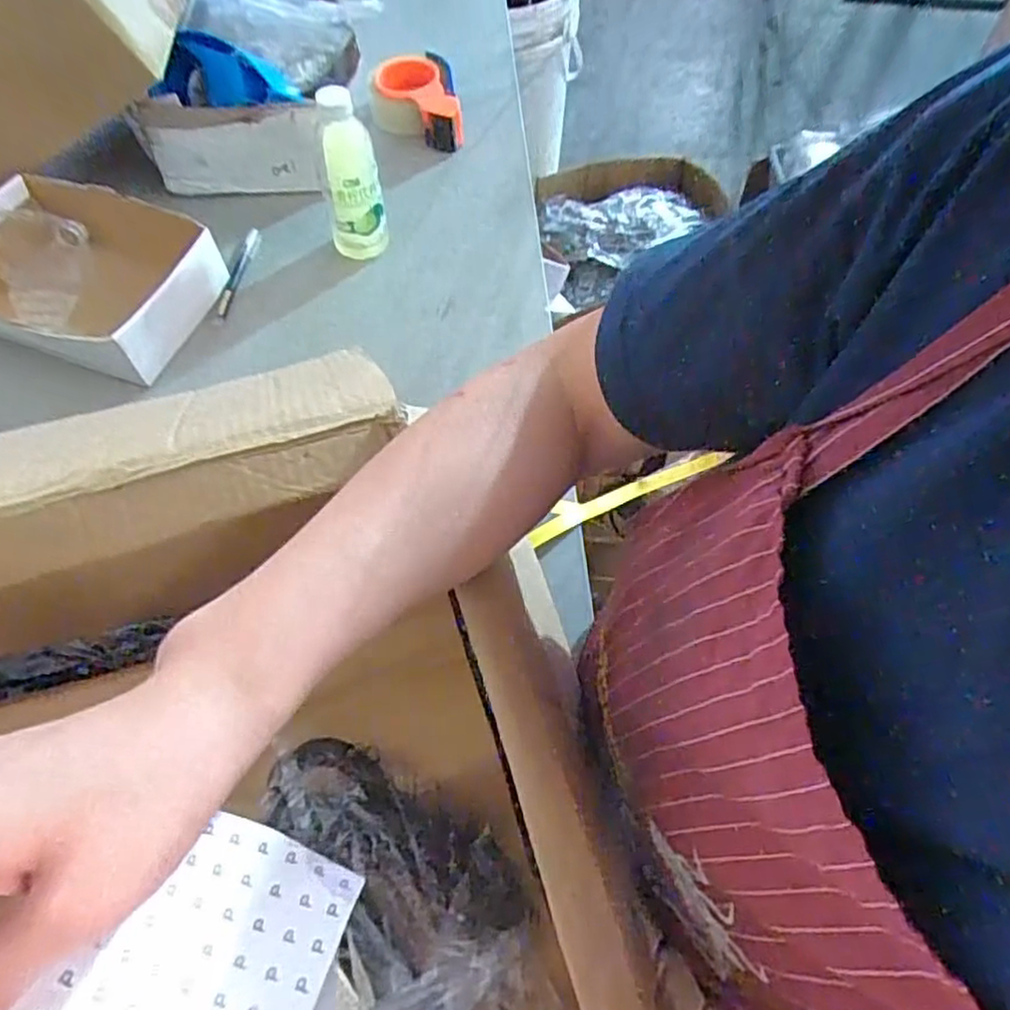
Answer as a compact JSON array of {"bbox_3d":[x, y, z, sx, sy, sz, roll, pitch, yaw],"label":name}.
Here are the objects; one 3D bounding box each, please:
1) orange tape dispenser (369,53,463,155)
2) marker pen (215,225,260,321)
[{"bbox_3d":[-0.111,-0.498,0.853,0.101,0.056,0.138,-8,62,-5],"label":"orange tape dispenser"},{"bbox_3d":[-0.290,-0.251,0.749,0.015,0.010,0.139,5,62,2],"label":"marker pen"}]

